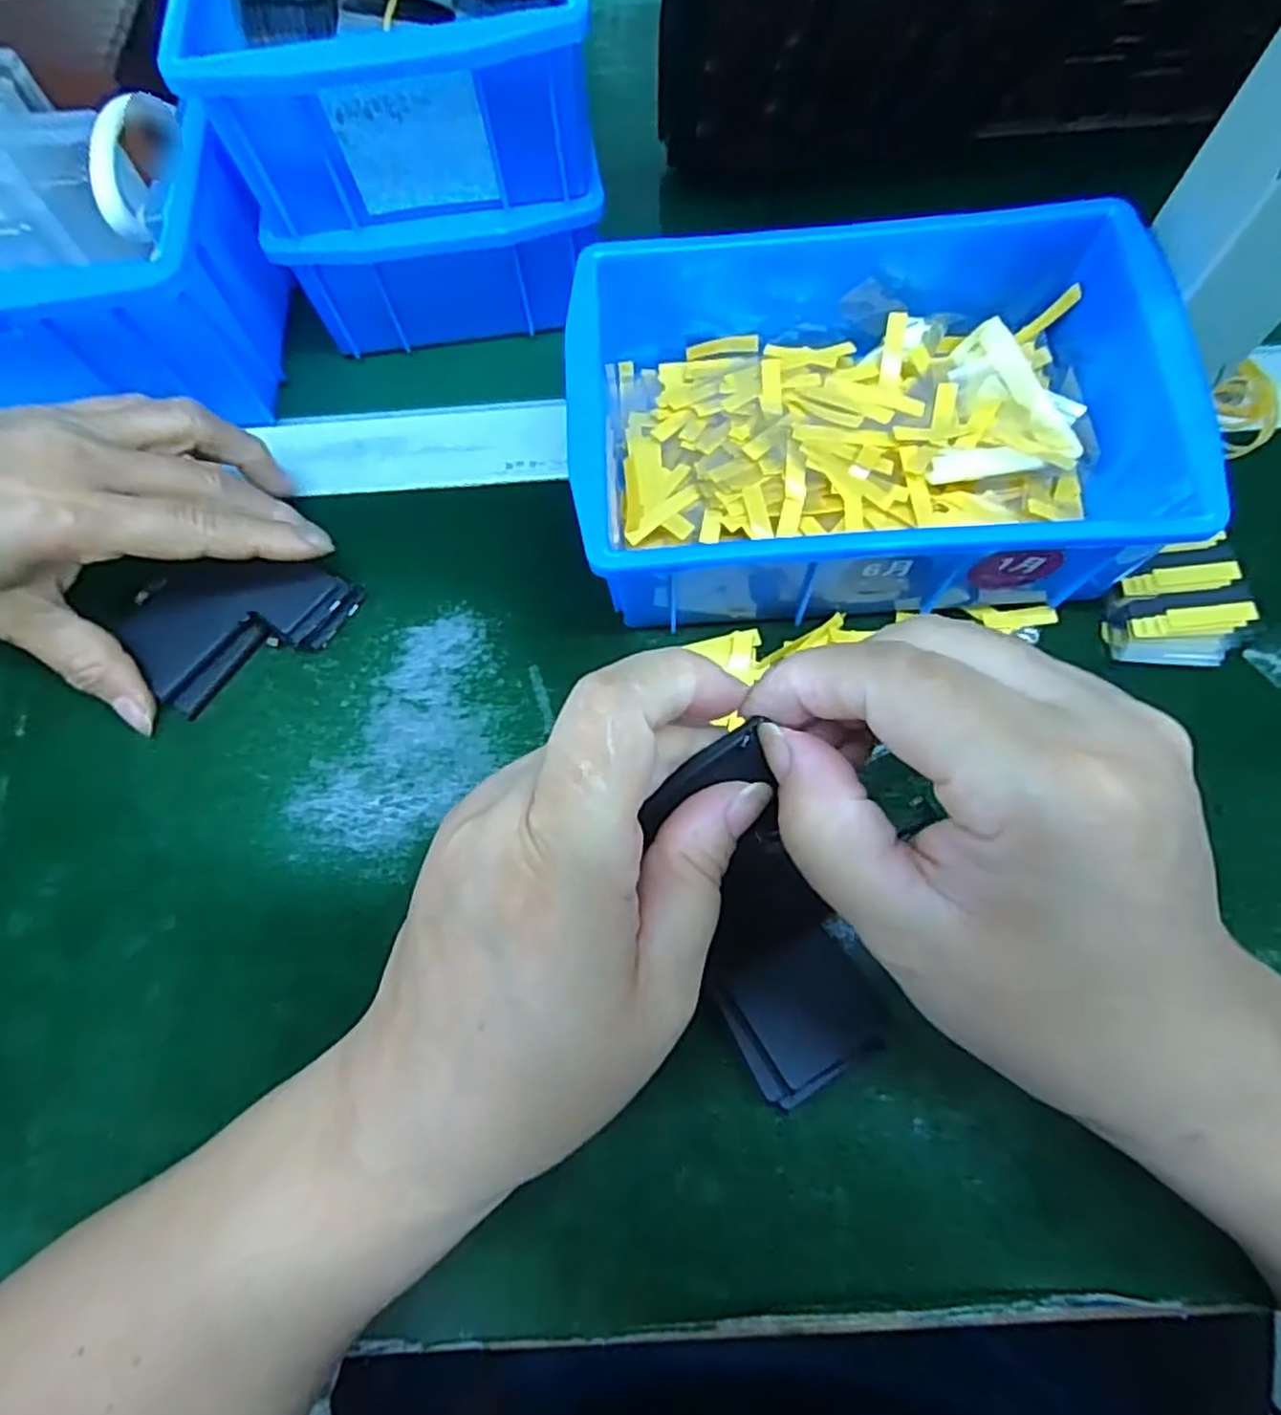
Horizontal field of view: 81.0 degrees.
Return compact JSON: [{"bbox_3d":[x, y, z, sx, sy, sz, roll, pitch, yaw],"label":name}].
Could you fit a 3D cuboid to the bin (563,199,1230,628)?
[{"bbox_3d":[0.077,-0.110,0.274,0.197,0.058,0.144,-3,70,1],"label":"bin"}]

